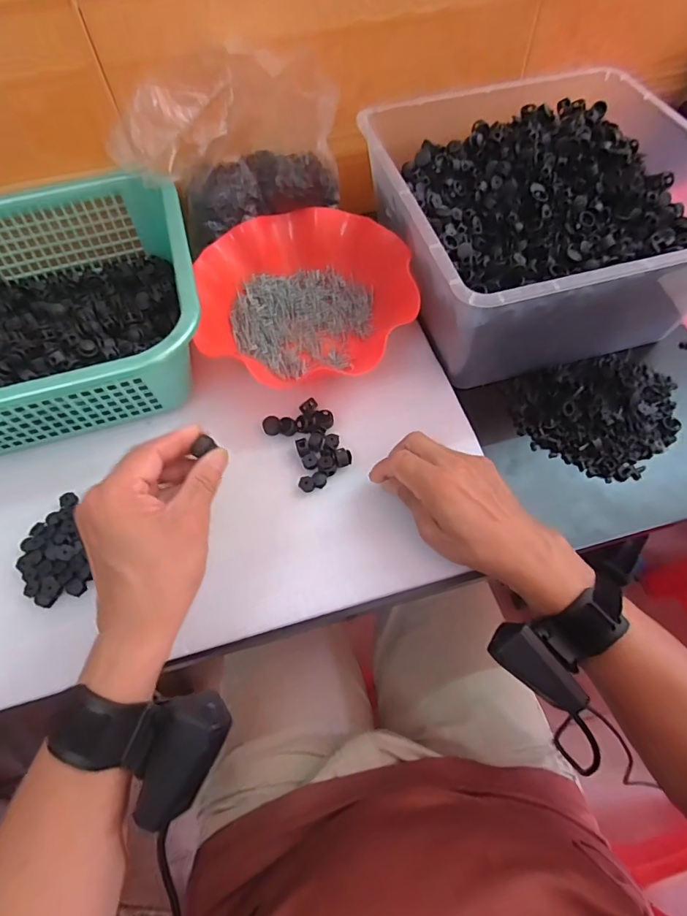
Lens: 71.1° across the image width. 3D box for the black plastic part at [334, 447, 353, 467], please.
[{"bbox_3d":[0.000,0.000,0.431,0.014,0.010,0.015,-13,61,-6],"label":"black plastic part"}]

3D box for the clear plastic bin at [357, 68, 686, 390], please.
[{"bbox_3d":[0.188,-0.235,0.488,0.281,0.137,0.294,-14,62,-6],"label":"clear plastic bin"}]

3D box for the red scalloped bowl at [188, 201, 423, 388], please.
[{"bbox_3d":[-0.042,-0.173,0.499,0.210,0.057,0.187,-8,61,-2],"label":"red scalloped bowl"}]

